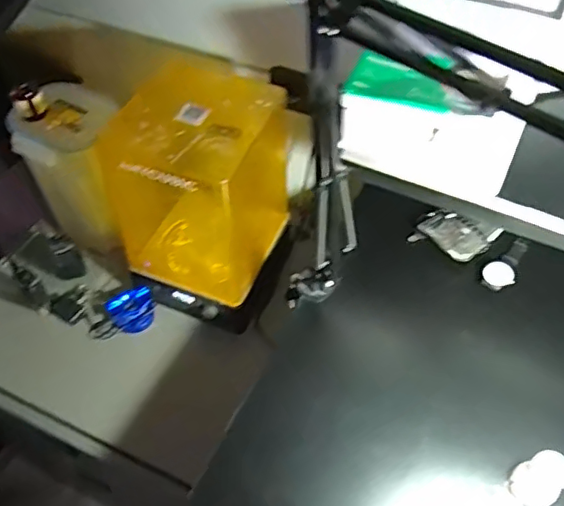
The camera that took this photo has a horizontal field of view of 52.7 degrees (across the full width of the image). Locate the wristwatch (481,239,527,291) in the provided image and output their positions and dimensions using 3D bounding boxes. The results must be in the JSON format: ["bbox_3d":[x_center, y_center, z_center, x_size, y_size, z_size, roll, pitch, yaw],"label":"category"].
[{"bbox_3d":[0.331,0.018,0.845,0.041,0.028,0.102,32,59,21],"label":"wristwatch"}]

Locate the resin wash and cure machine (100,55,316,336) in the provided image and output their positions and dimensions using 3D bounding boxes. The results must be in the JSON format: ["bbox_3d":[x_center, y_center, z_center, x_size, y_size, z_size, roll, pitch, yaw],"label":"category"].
[{"bbox_3d":[-0.123,-0.091,0.973,0.247,0.393,0.298,23,56,15],"label":"resin wash and cure machine"}]

